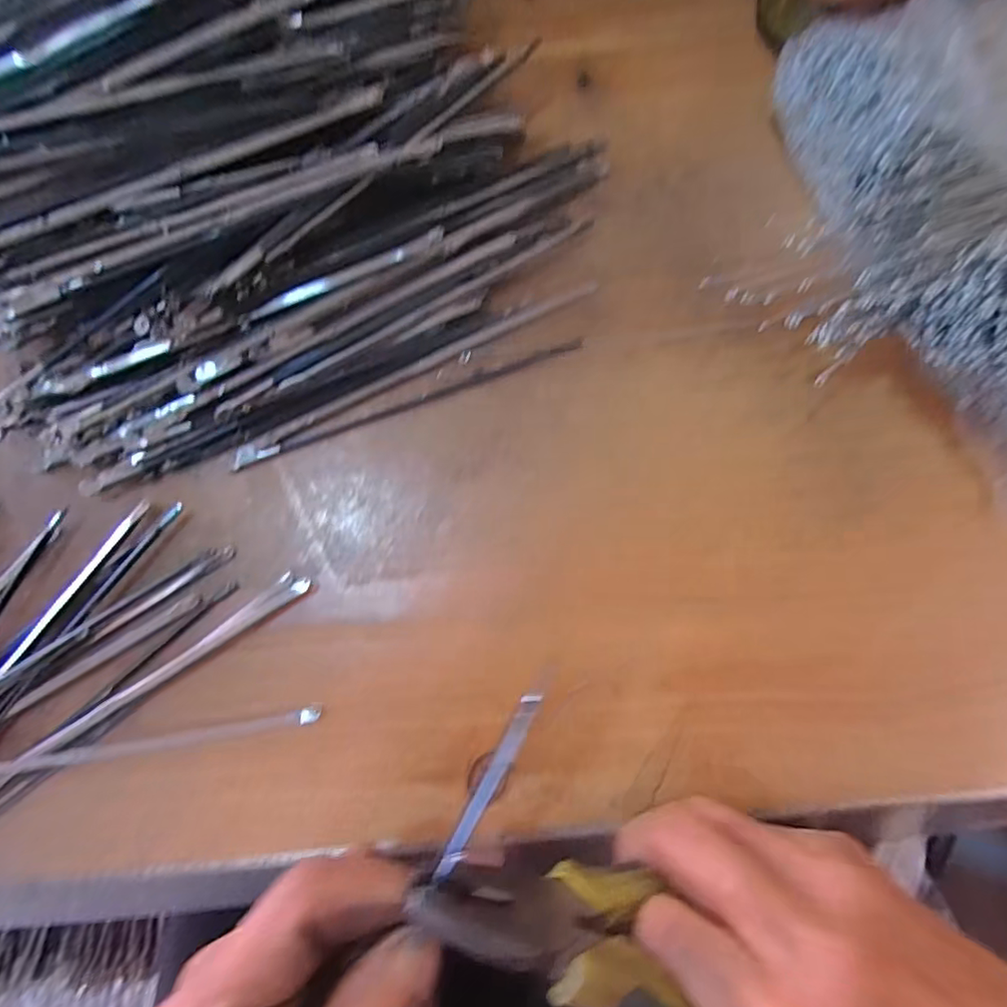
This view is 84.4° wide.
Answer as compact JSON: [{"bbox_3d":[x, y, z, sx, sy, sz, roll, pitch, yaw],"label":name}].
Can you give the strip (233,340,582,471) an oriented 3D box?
[{"bbox_3d":[-0.042,-0.047,0.252,0.163,0.007,0.007,-20,81,-3],"label":"strip"}]

